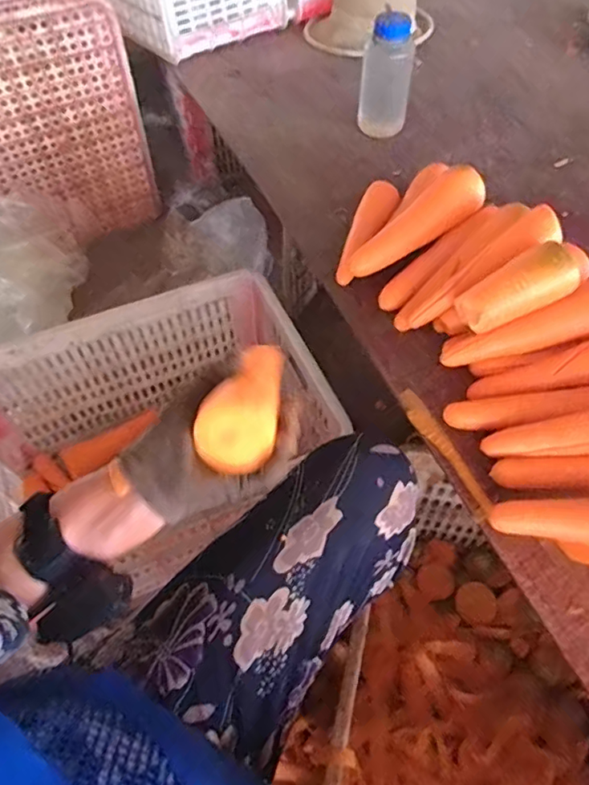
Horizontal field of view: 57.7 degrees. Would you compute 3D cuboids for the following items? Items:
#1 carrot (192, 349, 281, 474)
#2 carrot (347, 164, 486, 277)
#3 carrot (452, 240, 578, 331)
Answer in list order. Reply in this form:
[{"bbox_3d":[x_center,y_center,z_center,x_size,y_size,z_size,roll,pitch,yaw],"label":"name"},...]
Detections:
[{"bbox_3d":[-0.032,-0.004,0.466,0.054,0.050,0.169,8,31,7],"label":"carrot"},{"bbox_3d":[0.160,-0.226,0.715,0.212,0.045,0.060,-37,61,-1],"label":"carrot"},{"bbox_3d":[0.250,-0.117,0.606,0.128,0.047,0.048,-29,55,18],"label":"carrot"}]

